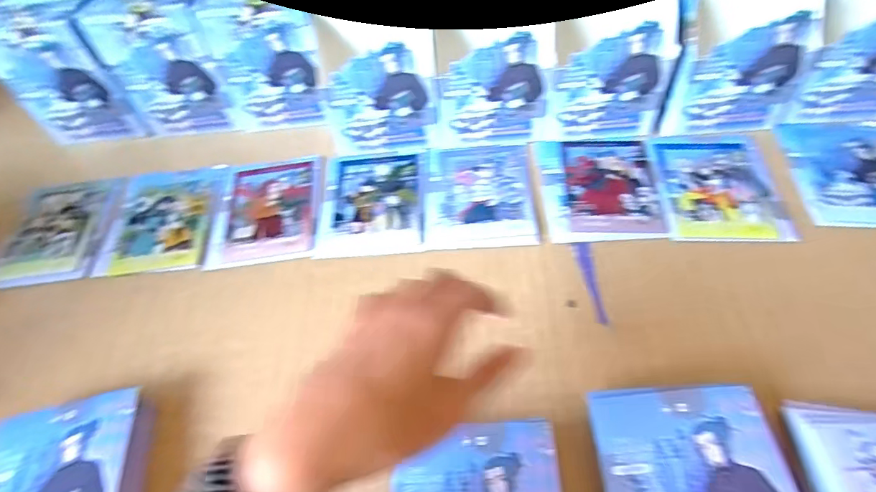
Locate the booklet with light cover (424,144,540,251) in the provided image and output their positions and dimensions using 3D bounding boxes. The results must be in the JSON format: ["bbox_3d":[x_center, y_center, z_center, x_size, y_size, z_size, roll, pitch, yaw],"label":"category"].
[{"bbox_3d":[0.043,-0.057,0.509,0.111,0.005,0.140,-2,53,4],"label":"booklet with light cover"}]

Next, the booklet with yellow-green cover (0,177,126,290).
[{"bbox_3d":[-0.411,-0.021,0.533,0.106,0.014,0.154,-6,53,1],"label":"booklet with yellow-green cover"}]

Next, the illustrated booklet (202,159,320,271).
[{"bbox_3d":[-0.182,-0.047,0.524,0.108,0.006,0.155,-5,53,2],"label":"illustrated booklet"}]

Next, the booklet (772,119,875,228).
[{"bbox_3d":[0.411,-0.077,0.482,0.112,0.007,0.151,1,53,11],"label":"booklet"}]

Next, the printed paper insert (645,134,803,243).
[{"bbox_3d":[0.279,-0.064,0.490,0.111,0.007,0.149,0,53,6],"label":"printed paper insert"}]

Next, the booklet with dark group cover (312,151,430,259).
[{"bbox_3d":[-0.068,-0.049,0.513,0.113,0.004,0.137,-2,53,4],"label":"booklet with dark group cover"}]

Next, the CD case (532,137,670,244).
[{"bbox_3d":[0.166,-0.063,0.500,0.115,0.004,0.140,-3,53,4],"label":"CD case"}]

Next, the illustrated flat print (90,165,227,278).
[{"bbox_3d":[-0.297,-0.032,0.527,0.115,0.007,0.141,-4,53,2],"label":"illustrated flat print"}]

